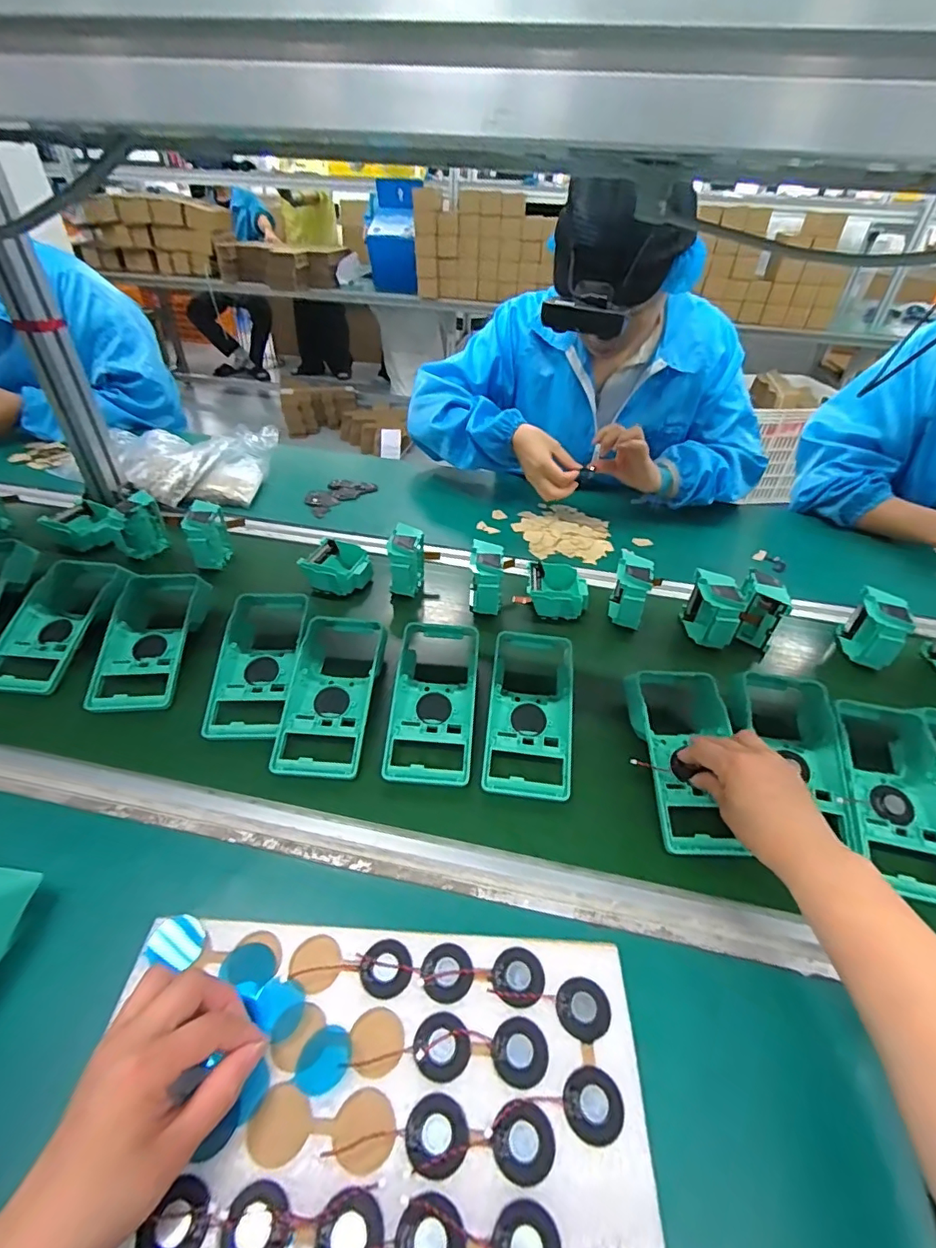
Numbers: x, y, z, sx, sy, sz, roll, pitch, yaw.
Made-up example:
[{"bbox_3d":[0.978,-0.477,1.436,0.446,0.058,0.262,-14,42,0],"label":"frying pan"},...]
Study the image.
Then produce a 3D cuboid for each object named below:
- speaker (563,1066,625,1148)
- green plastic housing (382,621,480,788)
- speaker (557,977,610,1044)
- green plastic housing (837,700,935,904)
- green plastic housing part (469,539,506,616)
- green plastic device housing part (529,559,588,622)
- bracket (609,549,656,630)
[{"bbox_3d":[0.073,0.278,0.304,0.033,0.004,0.033,3,41,-3],"label":"speaker"},{"bbox_3d":[-0.033,0.068,0.535,0.087,0.044,0.193,5,41,-1],"label":"green plastic housing"},{"bbox_3d":[0.075,0.248,0.340,0.034,0.004,0.033,3,41,-3],"label":"speaker"},{"bbox_3d":[0.381,0.147,0.477,0.084,0.049,0.188,13,41,8],"label":"green plastic housing"},{"bbox_3d":[0.023,-0.058,0.674,0.045,0.087,0.065,3,41,-4],"label":"green plastic housing part"},{"bbox_3d":[0.119,-0.043,0.691,0.080,0.034,0.074,8,41,3],"label":"green plastic device housing part"},{"bbox_3d":[0.199,-0.038,0.656,0.051,0.071,0.067,15,41,10],"label":"bracket"}]

